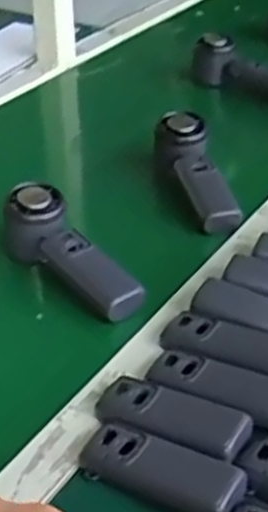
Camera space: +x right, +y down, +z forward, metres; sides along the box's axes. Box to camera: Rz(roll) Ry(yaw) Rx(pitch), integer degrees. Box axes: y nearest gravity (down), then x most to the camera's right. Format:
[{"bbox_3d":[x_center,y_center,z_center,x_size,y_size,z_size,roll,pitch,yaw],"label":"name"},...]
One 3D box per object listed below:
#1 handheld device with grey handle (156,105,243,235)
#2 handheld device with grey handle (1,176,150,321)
[{"bbox_3d":[0.065,-0.089,0.812,0.045,0.035,0.160,-11,53,-15],"label":"handheld device with grey handle"},{"bbox_3d":[-0.054,0.001,0.696,0.049,0.048,0.162,-28,57,-36],"label":"handheld device with grey handle"}]

